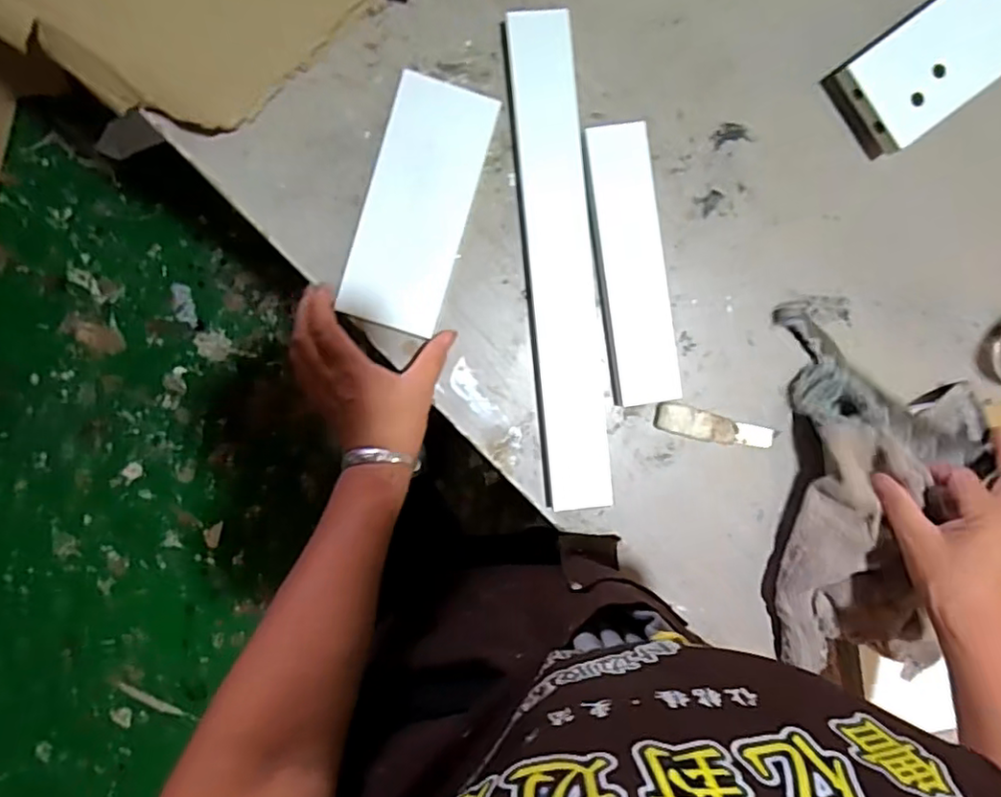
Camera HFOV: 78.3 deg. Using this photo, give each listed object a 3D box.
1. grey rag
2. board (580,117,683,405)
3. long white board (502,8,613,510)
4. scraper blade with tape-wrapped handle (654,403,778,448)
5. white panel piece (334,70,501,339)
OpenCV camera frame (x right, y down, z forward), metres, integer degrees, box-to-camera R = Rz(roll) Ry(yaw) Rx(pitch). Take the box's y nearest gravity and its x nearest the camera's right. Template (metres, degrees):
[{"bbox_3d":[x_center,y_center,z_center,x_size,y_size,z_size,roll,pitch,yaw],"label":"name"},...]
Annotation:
[{"bbox_3d":[0.316,0.076,0.496,0.166,0.043,0.277,0,91,-1],"label":"grey rag"},{"bbox_3d":[0.105,-0.106,0.496,0.054,0.011,0.219,-10,95,-2],"label":"board"},{"bbox_3d":[0.048,-0.103,0.485,0.053,0.023,0.381,-6,93,-3],"label":"long white board"},{"bbox_3d":[0.181,0.026,0.517,0.104,0.011,0.024,14,92,-4],"label":"scraper blade with tape-wrapped handle"},{"bbox_3d":[-0.063,-0.148,0.473,0.076,0.016,0.188,17,93,-1],"label":"white panel piece"}]

